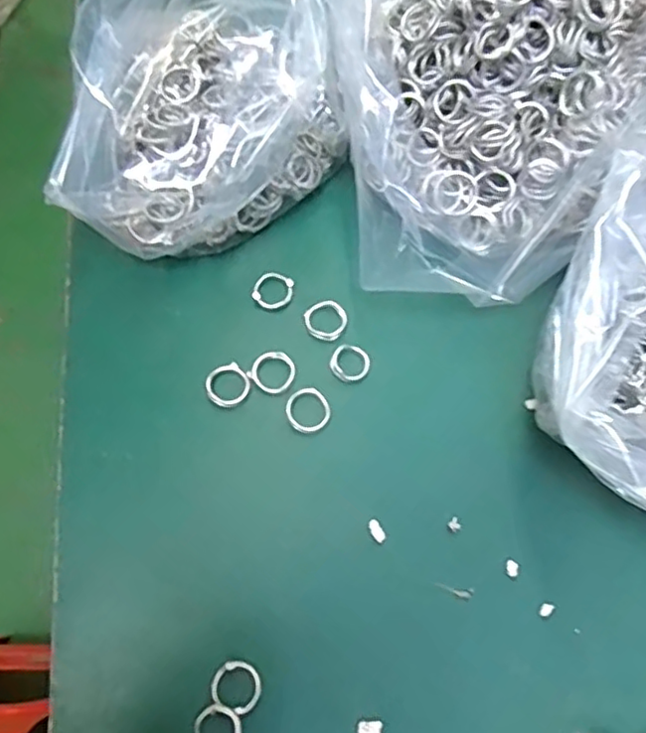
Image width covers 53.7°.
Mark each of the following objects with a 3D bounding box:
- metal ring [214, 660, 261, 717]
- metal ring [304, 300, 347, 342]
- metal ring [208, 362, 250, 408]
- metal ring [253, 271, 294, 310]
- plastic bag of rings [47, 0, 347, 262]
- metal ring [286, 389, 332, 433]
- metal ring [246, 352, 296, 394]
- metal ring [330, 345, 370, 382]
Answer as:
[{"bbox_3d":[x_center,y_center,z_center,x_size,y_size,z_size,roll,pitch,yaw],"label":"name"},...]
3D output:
[{"bbox_3d":[-0.037,0.138,0.275,0.020,0.004,0.019,0,69,0],"label":"metal ring"},{"bbox_3d":[0.002,-0.025,0.342,0.022,0.005,0.022,0,69,0],"label":"metal ring"},{"bbox_3d":[-0.049,0.010,0.326,0.021,0.004,0.022,0,69,0],"label":"metal ring"},{"bbox_3d":[-0.027,-0.041,0.346,0.020,0.006,0.021,0,69,0],"label":"metal ring"},{"bbox_3d":[-0.073,-0.135,0.320,0.153,0.104,0.107,-34,73,-12],"label":"plastic bag of rings"},{"bbox_3d":[-0.008,0.023,0.324,0.022,0.004,0.022,0,69,0],"label":"metal ring"},{"bbox_3d":[-0.025,0.002,0.329,0.022,0.004,0.022,0,69,0],"label":"metal ring"},{"bbox_3d":[0.015,-0.002,0.333,0.020,0.005,0.020,0,69,0],"label":"metal ring"}]

